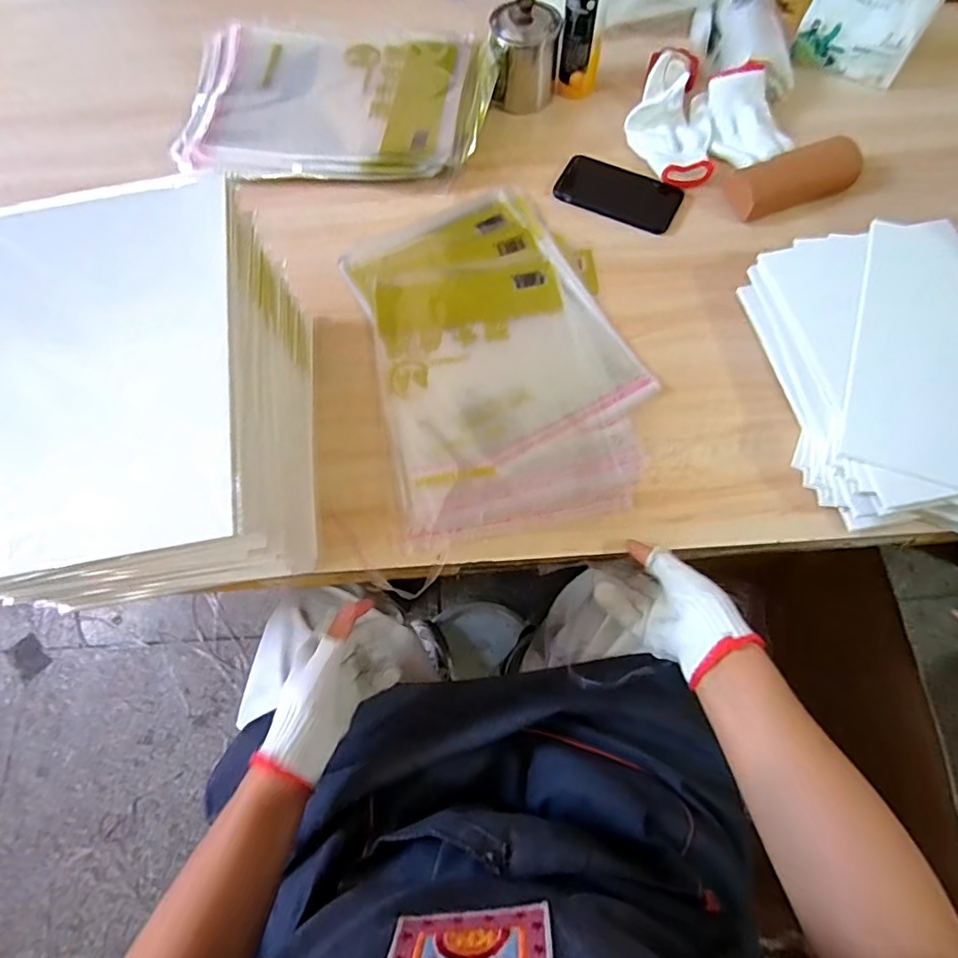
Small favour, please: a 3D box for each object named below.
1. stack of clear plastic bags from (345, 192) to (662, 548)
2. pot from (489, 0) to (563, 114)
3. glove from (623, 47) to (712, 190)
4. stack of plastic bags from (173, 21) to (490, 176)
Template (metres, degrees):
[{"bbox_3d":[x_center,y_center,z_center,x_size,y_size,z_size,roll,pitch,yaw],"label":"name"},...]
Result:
[{"bbox_3d":[0.020,-0.146,0.601,0.274,0.012,0.408,-15,70,-5],"label":"stack of clear plastic bags"},{"bbox_3d":[0.059,-0.561,0.711,0.087,0.101,0.076,6,70,3],"label":"pot"},{"bbox_3d":[0.252,-0.474,0.703,0.110,0.049,0.220,11,70,5],"label":"glove"},{"bbox_3d":[-0.189,-0.512,0.716,0.403,0.041,0.271,-3,71,0],"label":"stack of plastic bags"}]

